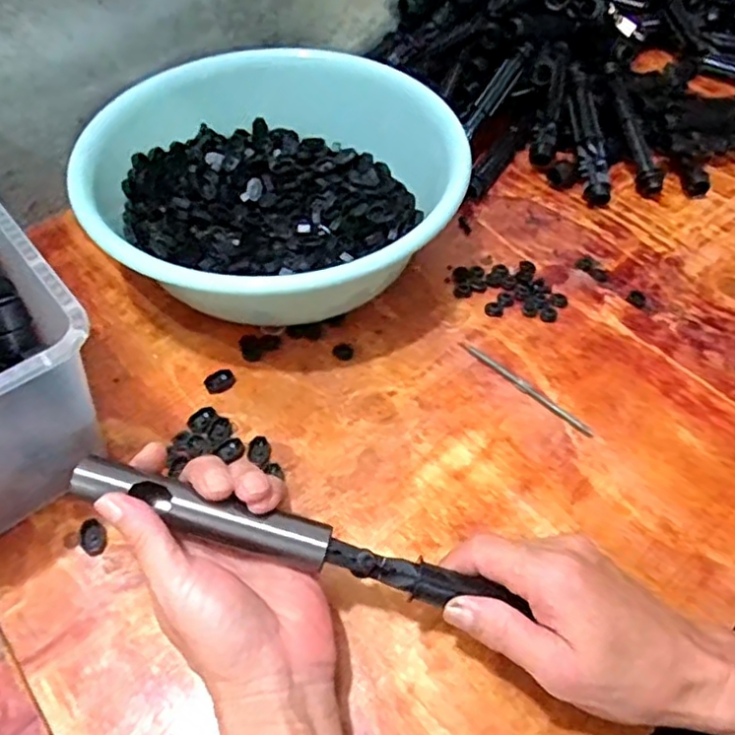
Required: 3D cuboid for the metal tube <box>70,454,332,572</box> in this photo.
[{"bbox_3d":[-0.088,0.075,0.339,0.138,0.016,0.023,17,55,3],"label":"metal tube"}]

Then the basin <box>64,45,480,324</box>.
[{"bbox_3d":[-0.082,-0.153,0.544,0.293,0.103,0.275,1,54,-1],"label":"basin"}]

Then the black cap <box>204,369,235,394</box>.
[{"bbox_3d":[-0.111,0.011,0.483,0.023,0.006,0.016,-30,61,-21],"label":"black cap"}]

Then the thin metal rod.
[{"bbox_3d":[0.119,0.014,0.482,0.117,0.004,0.009,39,62,23],"label":"thin metal rod"}]

